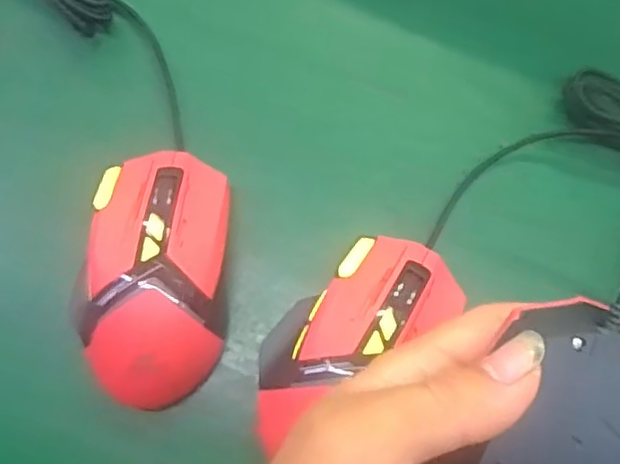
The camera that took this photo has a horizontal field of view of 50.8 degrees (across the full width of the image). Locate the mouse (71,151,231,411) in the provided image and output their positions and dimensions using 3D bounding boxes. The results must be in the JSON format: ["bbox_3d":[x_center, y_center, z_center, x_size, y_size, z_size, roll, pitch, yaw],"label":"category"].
[{"bbox_3d":[-0.072,0.021,0.313,0.065,0.043,0.122,5,80,2],"label":"mouse"}]

